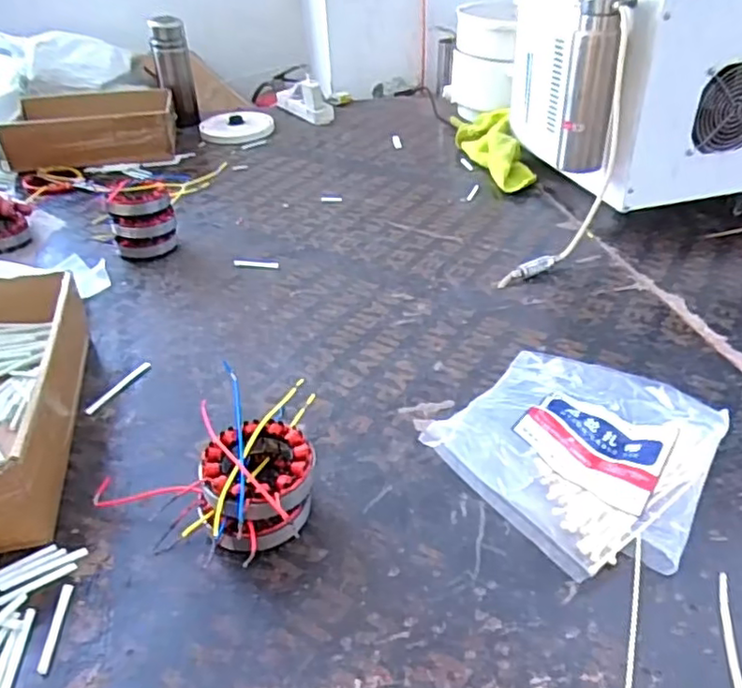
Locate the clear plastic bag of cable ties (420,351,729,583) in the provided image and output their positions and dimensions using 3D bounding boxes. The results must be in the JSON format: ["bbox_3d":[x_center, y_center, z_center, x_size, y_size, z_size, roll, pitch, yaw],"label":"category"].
[{"bbox_3d":[0.186,0.075,0.538,0.196,0.065,0.250,19,42,27],"label":"clear plastic bag of cable ties"}]

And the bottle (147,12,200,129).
[{"bbox_3d":[-0.427,-0.586,1.342,0.077,0.206,0.073,-8,36,-7],"label":"bottle"}]

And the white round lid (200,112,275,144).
[{"bbox_3d":[-0.293,-0.481,1.363,0.157,0.030,0.157,-2,36,1],"label":"white round lid"}]

